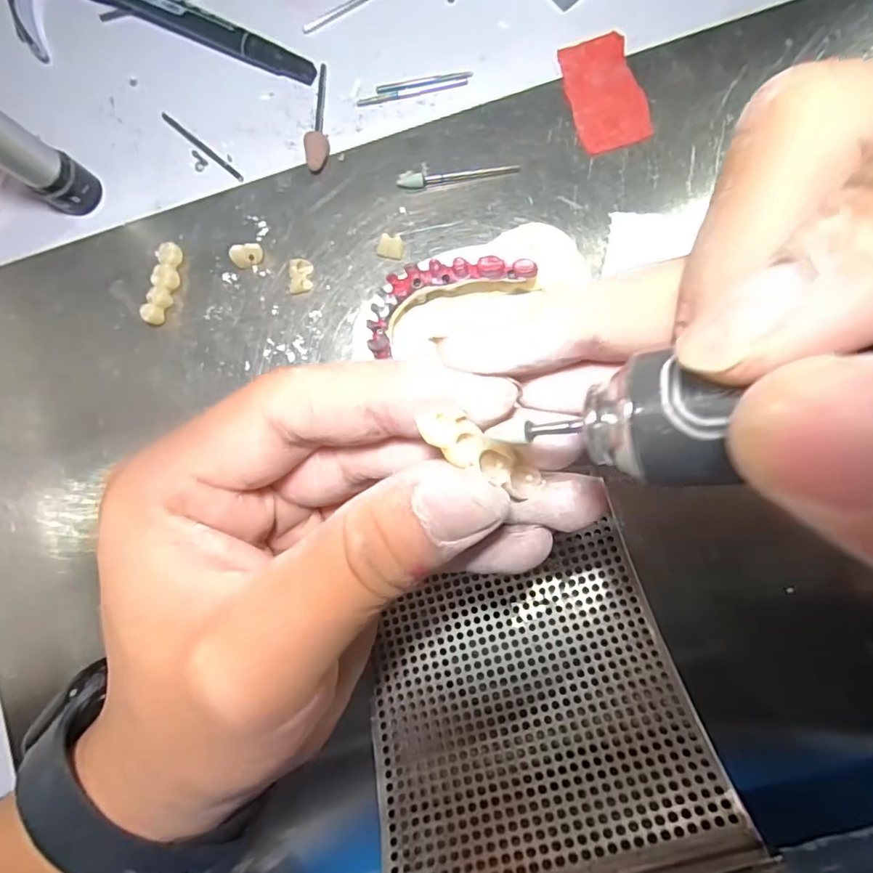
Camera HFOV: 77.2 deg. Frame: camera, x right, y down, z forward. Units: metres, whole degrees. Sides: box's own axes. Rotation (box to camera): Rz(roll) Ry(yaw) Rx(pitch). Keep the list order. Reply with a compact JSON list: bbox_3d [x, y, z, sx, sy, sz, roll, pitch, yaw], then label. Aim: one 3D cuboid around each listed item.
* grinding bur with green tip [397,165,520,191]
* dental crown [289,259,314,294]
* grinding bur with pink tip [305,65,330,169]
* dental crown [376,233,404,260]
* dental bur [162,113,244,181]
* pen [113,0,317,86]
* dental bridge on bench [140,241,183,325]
[{"bbox_3d":[0.007,-0.101,0.211,0.045,0.004,0.006,-5,88,4],"label":"grinding bur with green tip"},{"bbox_3d":[-0.053,-0.062,0.213,0.008,0.006,0.013,5,89,4],"label":"dental crown"},{"bbox_3d":[-0.046,-0.127,0.215,0.008,0.008,0.044,1,89,4],"label":"grinding bur with pink tip"},{"bbox_3d":[-0.018,-0.073,0.210,0.010,0.007,0.008,10,89,4],"label":"dental crown"},{"bbox_3d":[-0.096,-0.118,0.222,0.044,0.004,0.004,40,91,4],"label":"dental bur"},{"bbox_3d":[-0.114,-0.173,0.220,0.140,0.013,0.012,26,91,4],"label":"pen"},{"bbox_3d":[-0.108,-0.060,0.216,0.008,0.011,0.033,12,89,4],"label":"dental bridge on bench"}]

